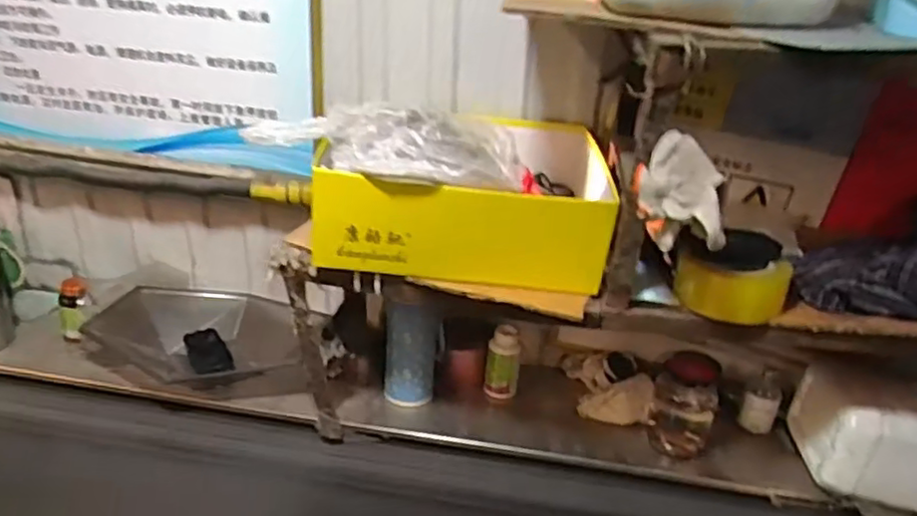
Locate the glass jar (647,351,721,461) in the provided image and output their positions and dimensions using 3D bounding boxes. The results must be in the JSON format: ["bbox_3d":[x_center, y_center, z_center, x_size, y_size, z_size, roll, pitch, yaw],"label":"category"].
[{"bbox_3d":[0.313,0.207,0.937,0.085,0.138,0.092,13,27,17],"label":"glass jar"}]

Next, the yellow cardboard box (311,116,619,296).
[{"bbox_3d":[0.011,-0.087,0.852,0.323,0.129,0.273,6,26,2],"label":"yellow cardboard box"}]

